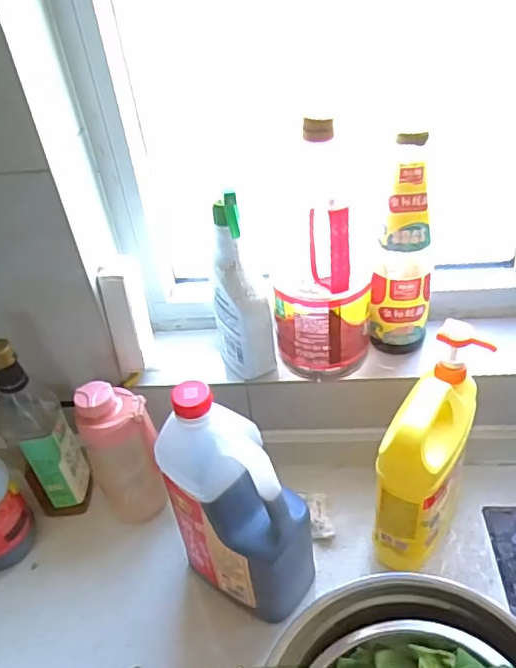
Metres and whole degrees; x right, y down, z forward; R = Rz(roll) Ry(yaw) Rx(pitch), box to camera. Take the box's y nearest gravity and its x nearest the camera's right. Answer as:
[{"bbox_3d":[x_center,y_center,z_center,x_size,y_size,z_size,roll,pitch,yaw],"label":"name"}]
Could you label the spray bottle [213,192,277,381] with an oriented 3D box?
[{"bbox_3d":[-0.020,-0.053,0.640,0.060,0.225,0.060,-11,41,-6],"label":"spray bottle"}]

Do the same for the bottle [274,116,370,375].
[{"bbox_3d":[0.072,-0.071,0.644,0.113,0.227,0.114,-1,41,6],"label":"bottle"}]

